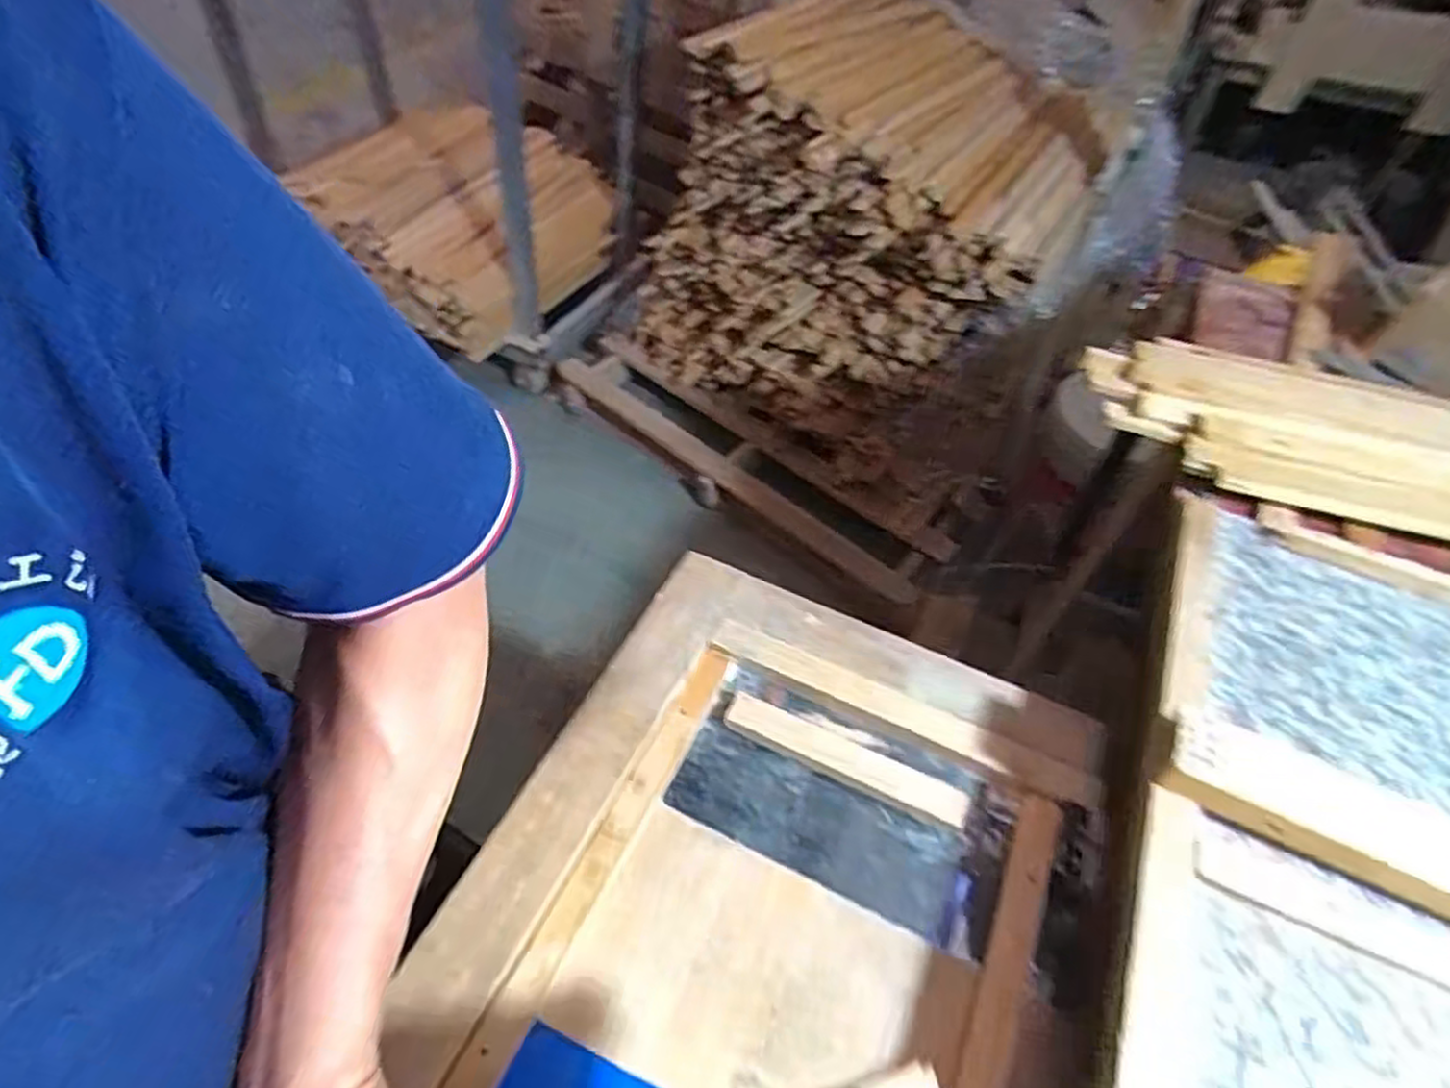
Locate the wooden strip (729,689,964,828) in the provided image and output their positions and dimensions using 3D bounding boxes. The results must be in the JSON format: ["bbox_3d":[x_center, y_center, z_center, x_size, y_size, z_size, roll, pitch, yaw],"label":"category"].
[{"bbox_3d":[0.100,0.181,0.642,0.208,0.012,0.034,21,52,13],"label":"wooden strip"}]

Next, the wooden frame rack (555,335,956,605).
[{"bbox_3d":[0.031,-0.216,1.880,1.113,0.077,0.207,36,56,23],"label":"wooden frame rack"}]

